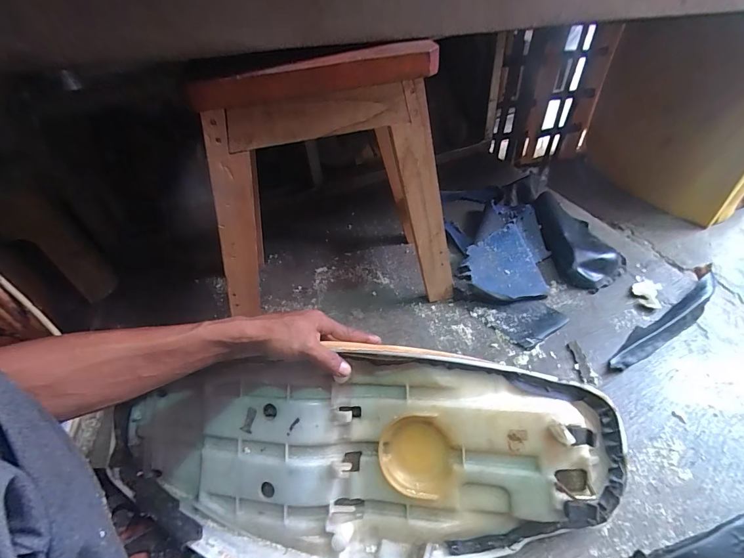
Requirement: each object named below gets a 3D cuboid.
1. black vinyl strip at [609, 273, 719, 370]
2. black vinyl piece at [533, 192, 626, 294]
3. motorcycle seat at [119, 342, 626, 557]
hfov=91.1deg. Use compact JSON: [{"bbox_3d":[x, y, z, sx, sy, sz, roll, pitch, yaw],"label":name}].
[{"bbox_3d":[0.555,0.081,0.684,0.307,0.034,0.049,-25,47,-18],"label":"black vinyl strip"},{"bbox_3d":[0.480,-0.099,0.850,0.138,0.082,0.273,-6,44,2],"label":"black vinyl piece"},{"bbox_3d":[-0.027,0.228,0.489,0.676,0.135,0.257,-5,82,8],"label":"motorcycle seat"}]

